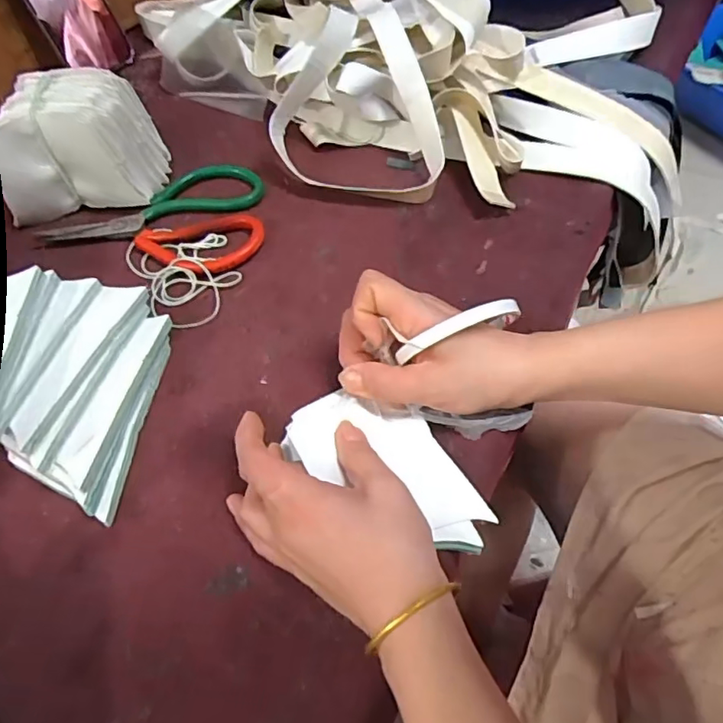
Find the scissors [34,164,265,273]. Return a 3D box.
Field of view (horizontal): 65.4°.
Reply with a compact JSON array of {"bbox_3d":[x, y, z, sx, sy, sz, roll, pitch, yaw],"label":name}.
[{"bbox_3d":[-0.171,-0.113,0.465,0.178,0.013,0.113,-8,58,0],"label":"scissors"}]

